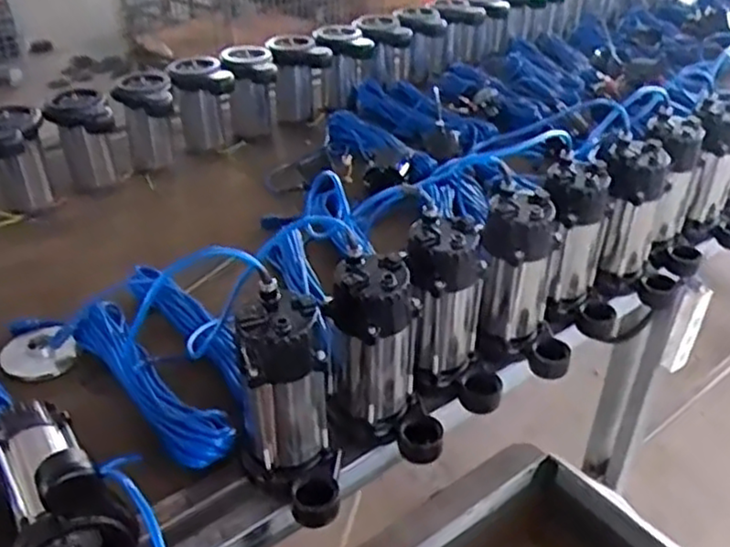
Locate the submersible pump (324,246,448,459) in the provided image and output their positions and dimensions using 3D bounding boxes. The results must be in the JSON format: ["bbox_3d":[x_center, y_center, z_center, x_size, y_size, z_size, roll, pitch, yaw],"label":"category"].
[{"bbox_3d":[0.026,0.106,0.876,0.115,0.220,0.130,-10,36,-15],"label":"submersible pump"}]

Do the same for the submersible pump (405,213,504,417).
[{"bbox_3d":[0.122,0.056,0.958,0.140,0.237,0.096,10,36,14],"label":"submersible pump"}]

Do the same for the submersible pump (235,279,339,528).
[{"bbox_3d":[-0.081,0.159,0.822,0.098,0.245,0.160,-17,38,-23],"label":"submersible pump"}]

